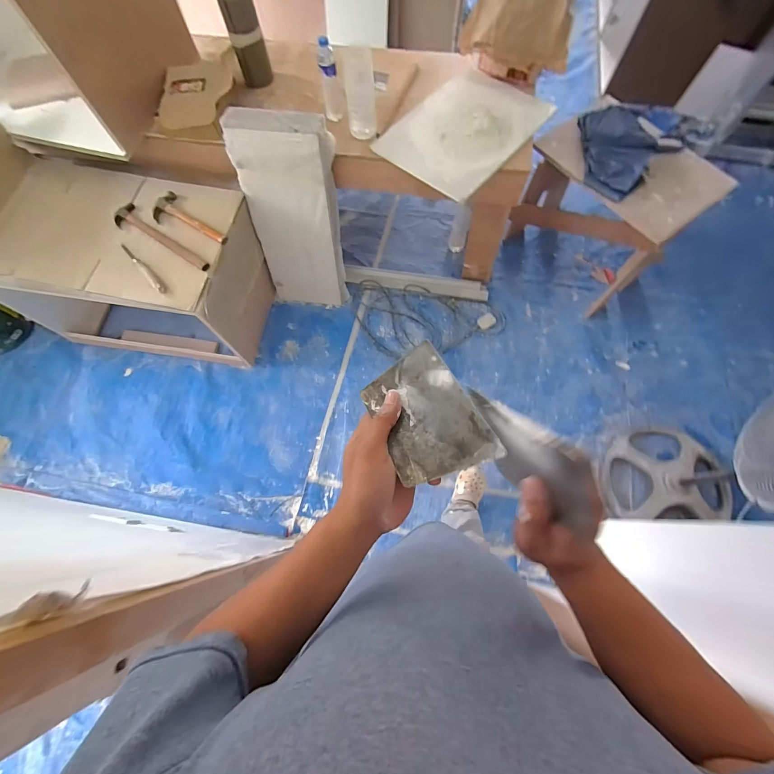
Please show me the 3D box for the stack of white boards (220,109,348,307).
[{"bbox_3d":[-0.355,-0.659,1.443,0.348,0.770,0.105,8,57,5],"label":"stack of white boards"}]

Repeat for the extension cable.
[{"bbox_3d":[0.196,-0.318,1.693,0.710,0.035,0.391,8,73,4],"label":"extension cable"}]

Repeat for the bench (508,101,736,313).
[{"bbox_3d":[0.886,-0.731,1.511,0.424,0.557,0.602,-35,75,-9],"label":"bench"}]

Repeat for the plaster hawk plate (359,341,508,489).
[{"bbox_3d":[0.037,0.027,0.351,0.091,0.004,0.137,-31,58,3],"label":"plaster hawk plate"}]

